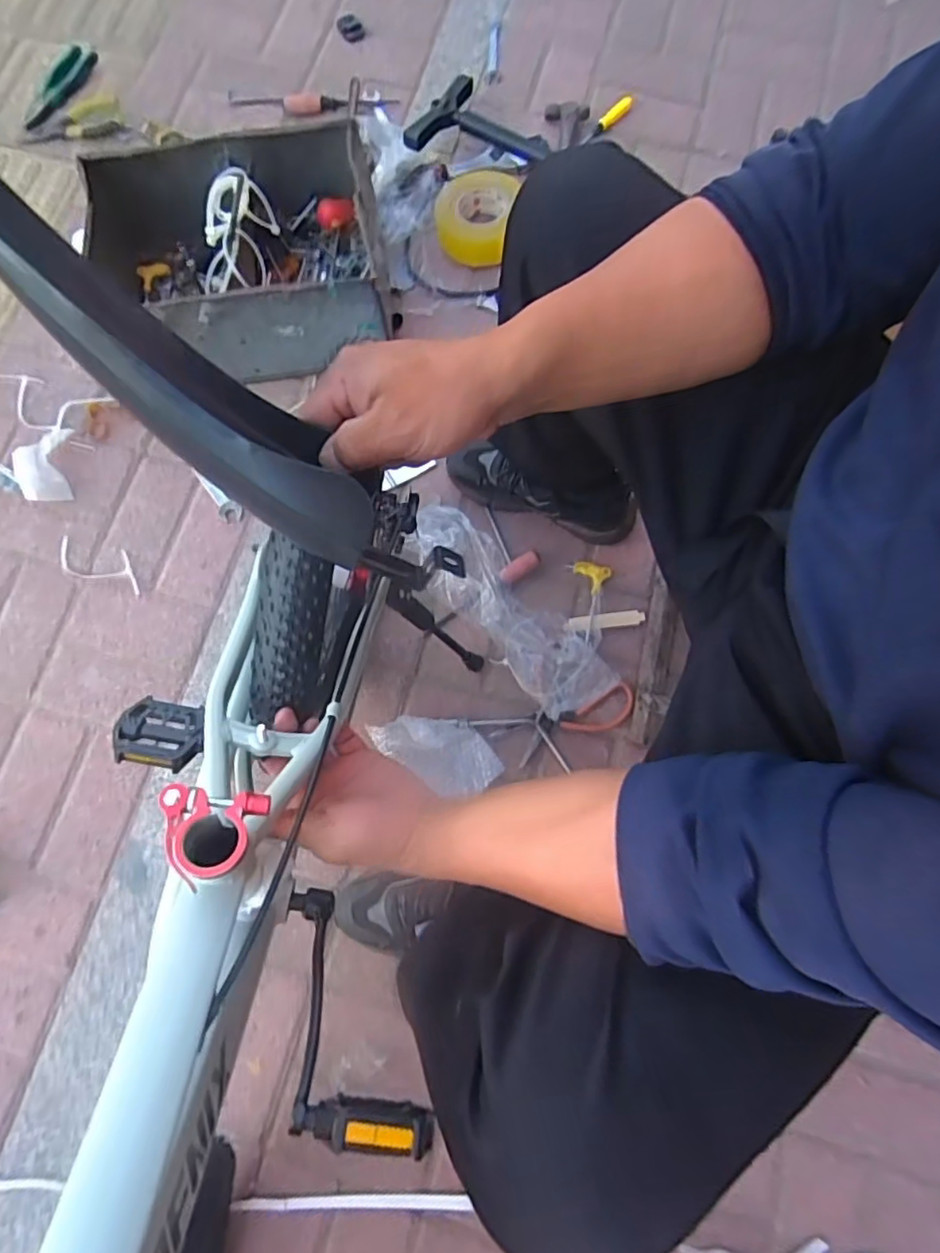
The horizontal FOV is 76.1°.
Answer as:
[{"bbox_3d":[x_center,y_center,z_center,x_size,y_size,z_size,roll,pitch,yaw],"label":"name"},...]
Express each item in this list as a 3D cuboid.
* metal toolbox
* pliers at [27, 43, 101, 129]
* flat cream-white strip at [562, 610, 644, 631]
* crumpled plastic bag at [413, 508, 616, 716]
[{"bbox_3d":[-0.346,-0.537,0.892,0.431,0.157,0.280,-9,78,-3],"label":"metal toolbox"},{"bbox_3d":[-0.721,-0.943,1.052,0.063,0.021,0.179,25,79,4],"label":"pliers"},{"bbox_3d":[0.196,-0.009,0.873,0.113,0.008,0.023,-6,78,-3],"label":"flat cream-white strip"},{"bbox_3d":[0.047,-0.024,0.830,0.105,0.066,0.342,-41,82,-9],"label":"crumpled plastic bag"}]

